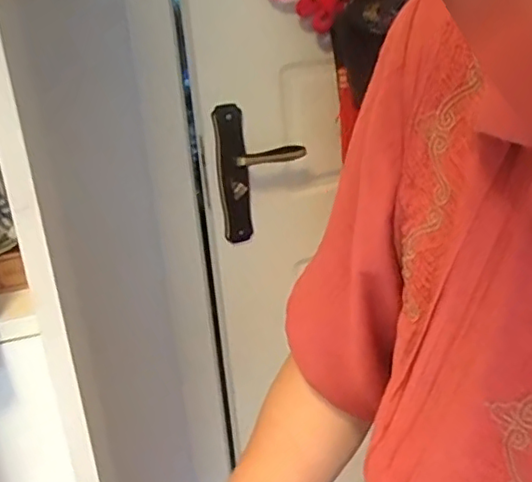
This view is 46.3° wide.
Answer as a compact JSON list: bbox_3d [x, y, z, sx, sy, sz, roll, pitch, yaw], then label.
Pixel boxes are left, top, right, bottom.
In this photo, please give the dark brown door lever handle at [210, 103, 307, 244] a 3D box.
[{"bbox_3d":[-0.010,-0.112,1.015,0.127,0.217,0.063,-15,23,-23],"label":"dark brown door lever handle"}]

